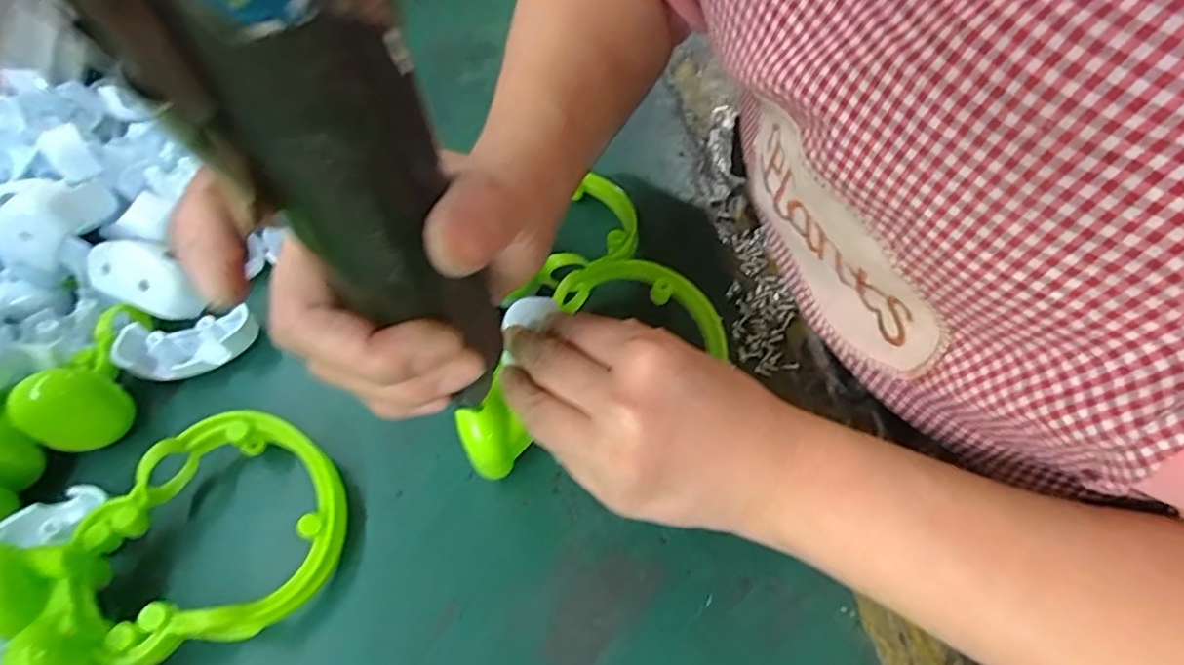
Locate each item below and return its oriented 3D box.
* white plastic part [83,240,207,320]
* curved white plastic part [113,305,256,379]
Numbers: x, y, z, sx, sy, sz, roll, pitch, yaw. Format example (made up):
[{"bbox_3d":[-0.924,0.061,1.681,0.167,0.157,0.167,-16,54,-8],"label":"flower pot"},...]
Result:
[{"bbox_3d":[-0.248,-0.029,0.342,0.053,0.030,0.035,25,63,19],"label":"white plastic part"},{"bbox_3d":[-0.216,0.005,0.332,0.066,0.027,0.032,-20,58,-8],"label":"curved white plastic part"}]

